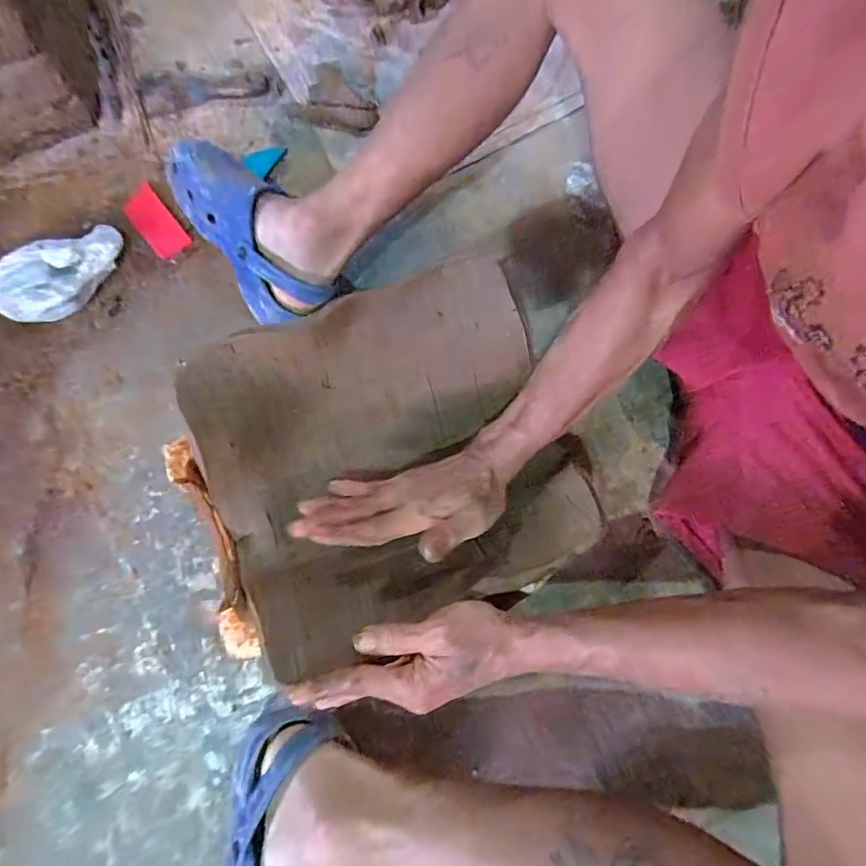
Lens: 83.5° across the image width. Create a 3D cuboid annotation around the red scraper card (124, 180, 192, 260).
[{"bbox_3d":[-0.364,-0.277,0.635,0.049,0.009,0.093,-37,95,2],"label":"red scraper card"}]

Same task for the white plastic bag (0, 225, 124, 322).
[{"bbox_3d":[-0.460,-0.202,0.601,0.161,0.047,0.095,-42,81,-9],"label":"white plastic bag"}]

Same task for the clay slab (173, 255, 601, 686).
[{"bbox_3d":[-0.032,0.033,0.463,0.310,0.168,0.272,-28,79,-7],"label":"clay slab"}]

